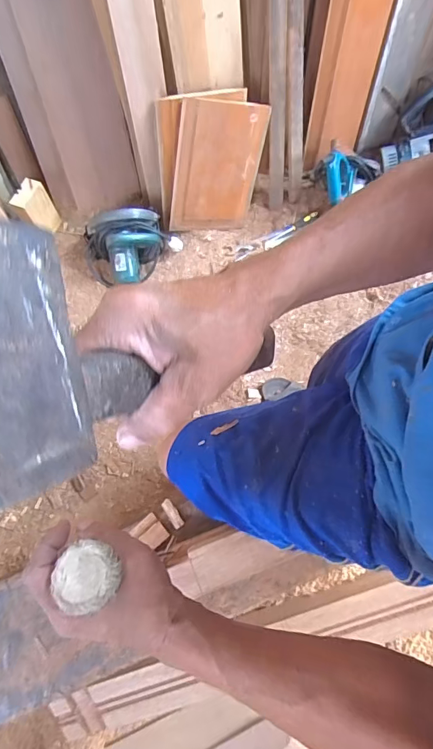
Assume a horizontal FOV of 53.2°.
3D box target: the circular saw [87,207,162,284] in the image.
[{"bbox_3d":[-0.293,-0.397,1.336,0.248,0.183,0.186,-1,74,0],"label":"circular saw"}]

